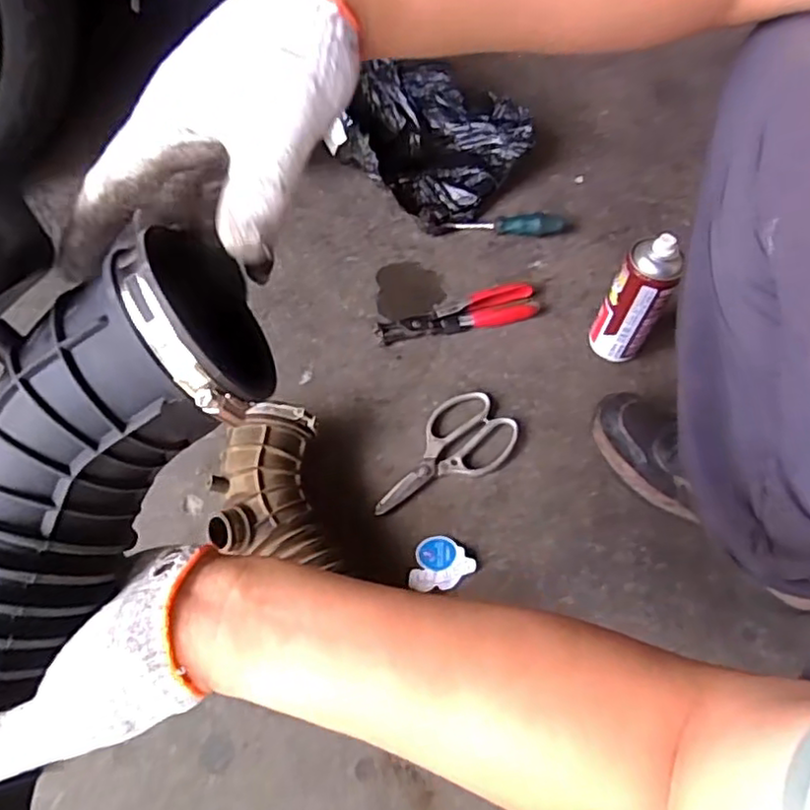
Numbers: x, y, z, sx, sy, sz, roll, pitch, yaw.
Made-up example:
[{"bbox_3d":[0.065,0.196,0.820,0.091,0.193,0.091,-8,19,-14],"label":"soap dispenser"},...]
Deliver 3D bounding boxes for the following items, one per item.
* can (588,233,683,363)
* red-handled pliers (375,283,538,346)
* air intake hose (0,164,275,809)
[{"bbox_3d":[0.264,-0.120,0.756,0.062,0.166,0.049,35,65,16],"label":"can"},{"bbox_3d":[0.067,-0.117,0.845,0.205,0.018,0.051,-11,61,-8],"label":"red-handled pliers"},{"bbox_3d":[-0.173,0.062,0.294,0.150,0.083,0.306,17,89,7],"label":"air intake hose"}]

